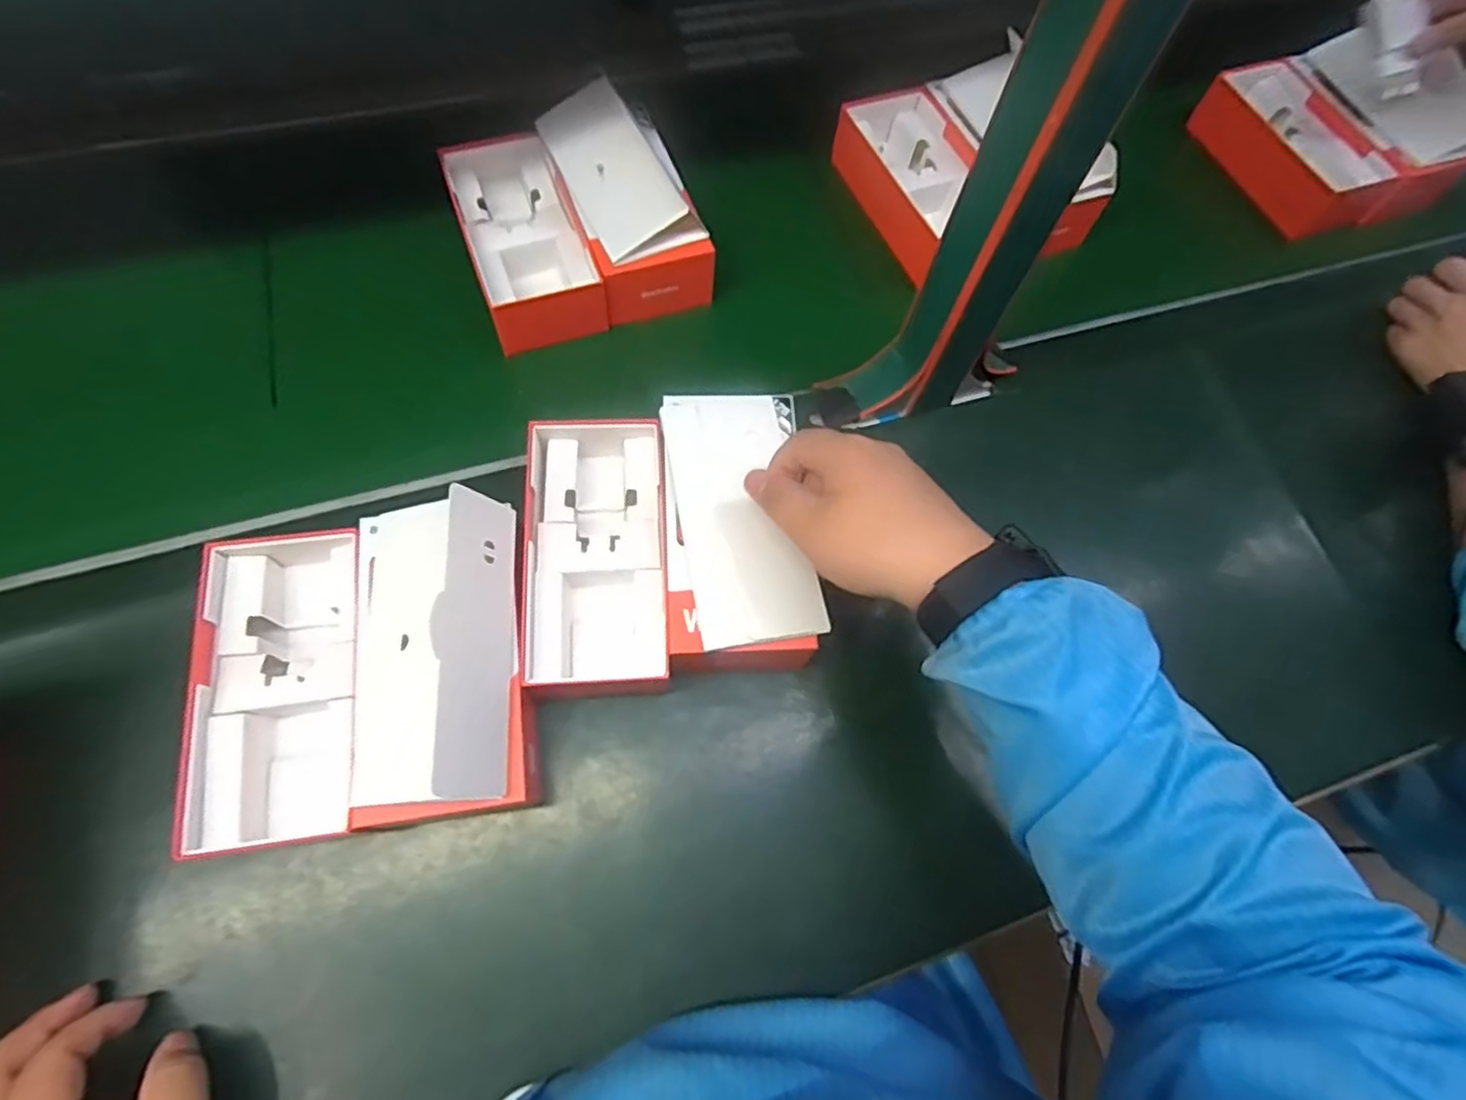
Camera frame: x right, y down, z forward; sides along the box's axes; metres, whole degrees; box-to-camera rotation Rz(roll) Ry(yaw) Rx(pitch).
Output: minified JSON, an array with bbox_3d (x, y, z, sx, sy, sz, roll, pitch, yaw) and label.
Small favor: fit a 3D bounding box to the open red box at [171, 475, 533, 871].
[{"bbox_3d":[-0.213,0.067,0.404,0.179,0.104,0.177,-8,70,-5],"label":"open red box"}]

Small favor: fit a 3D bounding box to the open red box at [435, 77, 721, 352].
[{"bbox_3d":[-0.129,-0.271,0.577,0.191,0.098,0.191,-19,71,-8],"label":"open red box"}]

